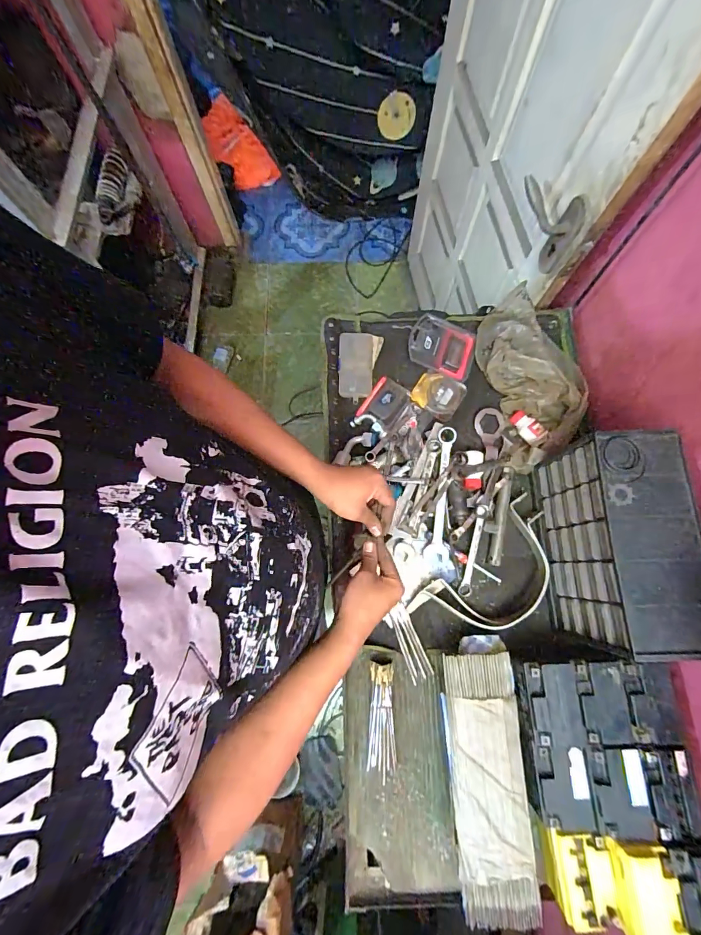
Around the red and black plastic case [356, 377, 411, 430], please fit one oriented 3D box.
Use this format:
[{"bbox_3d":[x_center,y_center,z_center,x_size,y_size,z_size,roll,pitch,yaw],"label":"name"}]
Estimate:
[{"bbox_3d":[0.070,-0.129,0.771,0.080,0.028,0.097,34,80,8],"label":"red and black plastic case"}]

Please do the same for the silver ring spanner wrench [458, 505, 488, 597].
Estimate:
[{"bbox_3d":[0.221,0.149,0.696,0.022,0.015,0.164,12,91,3],"label":"silver ring spanner wrench"}]

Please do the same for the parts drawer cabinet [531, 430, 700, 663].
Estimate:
[{"bbox_3d":[0.403,0.115,0.597,0.125,0.191,0.284,-1,77,1],"label":"parts drawer cabinet"}]

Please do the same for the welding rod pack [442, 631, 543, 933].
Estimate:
[{"bbox_3d":[0.204,0.454,0.579,0.106,0.041,0.361,-3,77,0],"label":"welding rod pack"}]

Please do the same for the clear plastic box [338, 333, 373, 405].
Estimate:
[{"bbox_3d":[0.010,-0.204,0.782,0.068,0.019,0.135,2,77,1],"label":"clear plastic box"}]

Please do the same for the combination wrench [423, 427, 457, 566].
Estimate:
[{"bbox_3d":[0.168,0.052,0.719,0.041,0.010,0.251,4,86,8],"label":"combination wrench"}]

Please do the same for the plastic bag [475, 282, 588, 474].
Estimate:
[{"bbox_3d":[0.356,-0.171,0.753,0.168,0.061,0.349,-8,77,-1],"label":"plastic bag"}]

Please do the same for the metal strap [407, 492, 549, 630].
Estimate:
[{"bbox_3d":[0.255,0.195,0.678,0.292,0.053,0.149,-42,80,-8],"label":"metal strap"}]

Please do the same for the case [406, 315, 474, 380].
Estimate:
[{"bbox_3d":[0.188,-0.248,0.804,0.130,0.023,0.109,17,78,5],"label":"case"}]

